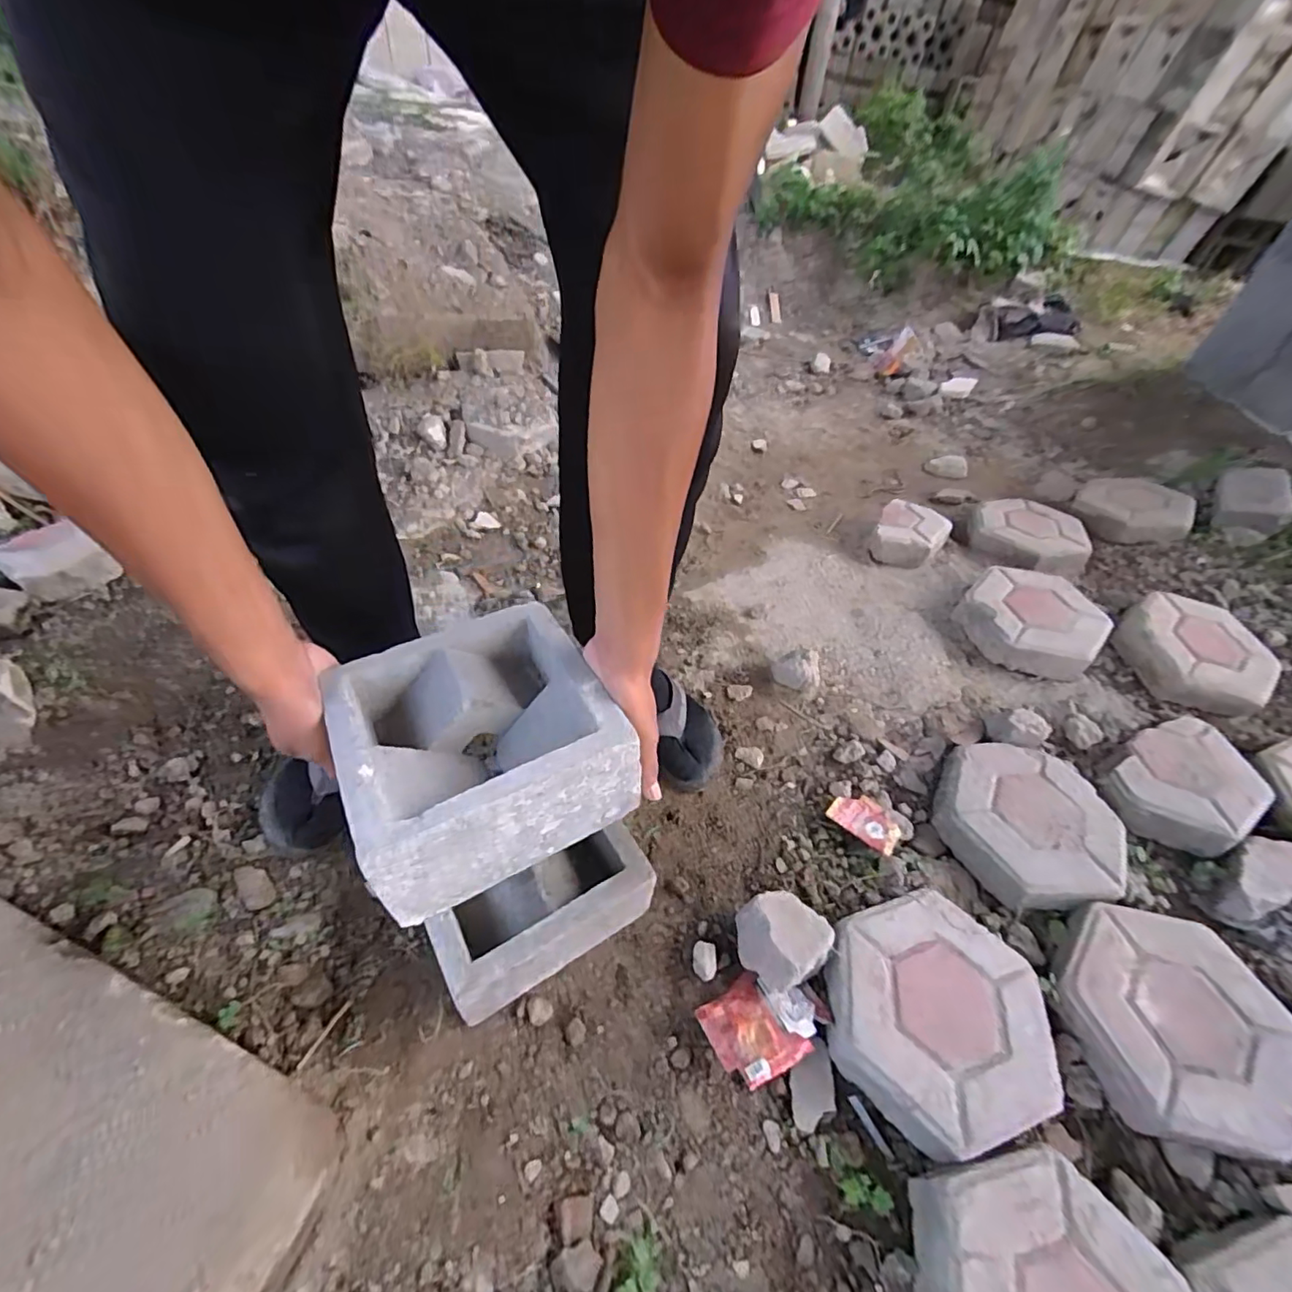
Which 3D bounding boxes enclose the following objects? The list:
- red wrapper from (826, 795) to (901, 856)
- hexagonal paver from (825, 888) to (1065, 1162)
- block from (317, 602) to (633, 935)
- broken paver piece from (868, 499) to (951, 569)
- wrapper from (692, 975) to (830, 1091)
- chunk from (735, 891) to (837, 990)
[{"bbox_3d":[0.279,0.219,0.710,0.084,0.006,0.057,32,52,28],"label":"red wrapper"},{"bbox_3d":[0.285,0.361,0.553,0.210,0.051,0.196,-13,48,-14],"label":"hexagonal paver"},{"bbox_3d":[-0.137,0.076,0.464,0.193,0.089,0.193,-21,50,-21],"label":"block"},{"bbox_3d":[0.520,-0.219,1.104,0.133,0.058,0.176,24,50,15],"label":"broken paver piece"},{"bbox_3d":[0.117,0.361,0.542,0.117,0.030,0.081,-21,50,-21],"label":"wrapper"},{"bbox_3d":[0.138,0.306,0.584,0.077,0.069,0.090,-33,59,-32],"label":"chunk"}]

